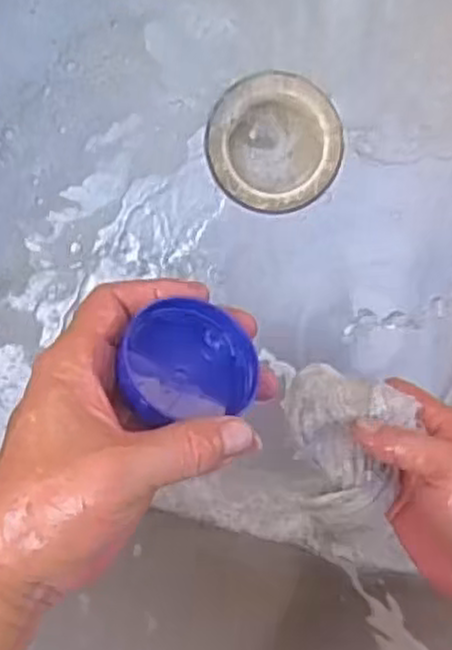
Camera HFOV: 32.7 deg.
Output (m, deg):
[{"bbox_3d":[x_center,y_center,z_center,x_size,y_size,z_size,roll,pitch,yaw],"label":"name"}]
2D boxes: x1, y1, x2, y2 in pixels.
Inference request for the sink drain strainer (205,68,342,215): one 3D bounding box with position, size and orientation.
[{"bbox_3d":[0.039,-0.147,0.632,0.105,0.029,0.105,2,97,-4],"label":"sink drain strainer"}]

